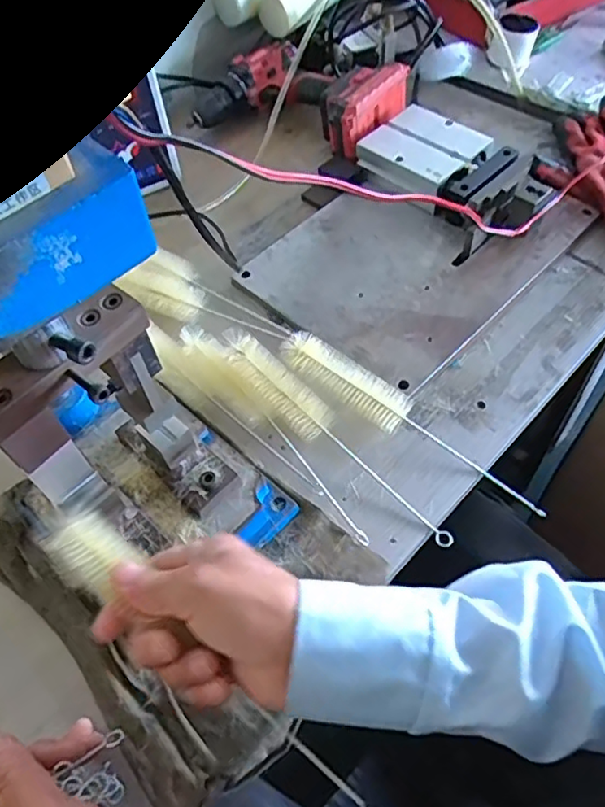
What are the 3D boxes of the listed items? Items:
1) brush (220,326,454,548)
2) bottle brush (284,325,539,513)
[{"bbox_3d":[0.018,0.021,0.482,0.032,0.036,0.245,-39,62,-20],"label":"brush"},{"bbox_3d":[0.080,0.009,0.489,0.243,0.027,0.035,33,64,23],"label":"bottle brush"}]

